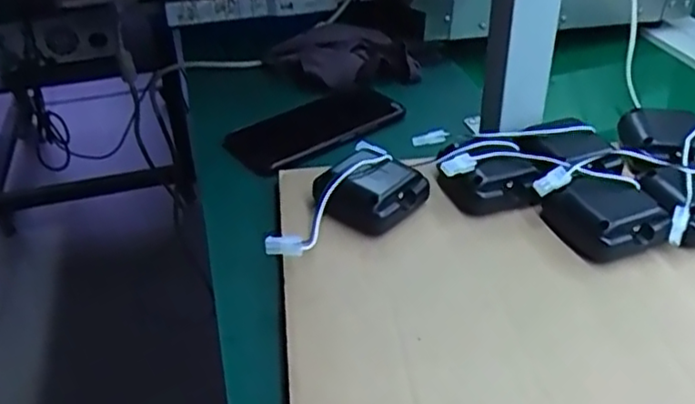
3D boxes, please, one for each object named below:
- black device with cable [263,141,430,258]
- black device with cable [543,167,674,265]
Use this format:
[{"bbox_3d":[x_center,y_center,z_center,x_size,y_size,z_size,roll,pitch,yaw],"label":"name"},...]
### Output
[{"bbox_3d":[-0.007,-0.001,0.476,0.131,0.039,0.069,-20,40,-22],"label":"black device with cable"},{"bbox_3d":[0.181,0.012,0.458,0.064,0.035,0.063,-10,37,-10],"label":"black device with cable"}]

